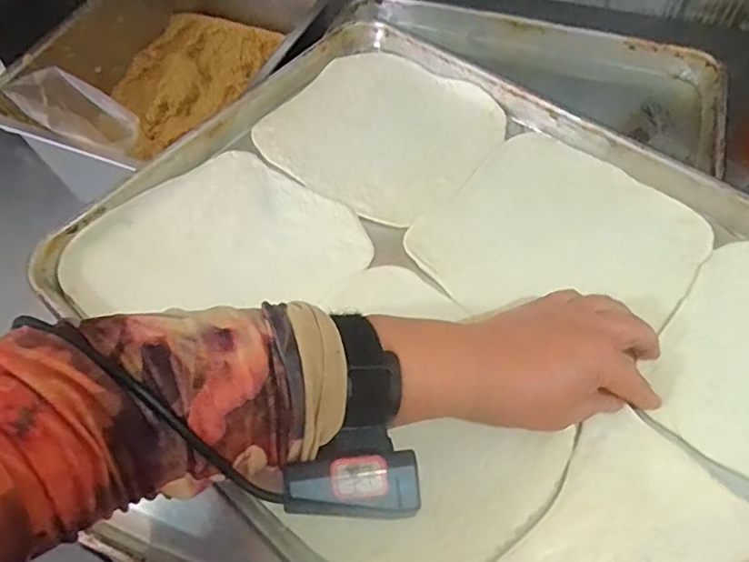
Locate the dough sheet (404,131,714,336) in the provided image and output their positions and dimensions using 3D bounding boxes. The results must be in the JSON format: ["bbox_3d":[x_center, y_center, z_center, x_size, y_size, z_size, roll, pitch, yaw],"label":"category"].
[{"bbox_3d":[0.146,-0.033,0.447,0.187,0.009,0.186,38,67,23],"label":"dough sheet"}]

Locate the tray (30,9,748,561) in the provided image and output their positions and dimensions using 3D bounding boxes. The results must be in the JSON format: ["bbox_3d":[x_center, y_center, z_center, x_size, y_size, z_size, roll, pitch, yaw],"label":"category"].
[{"bbox_3d":[0.086,0.021,0.410,0.599,0.032,0.448,37,66,23],"label":"tray"}]

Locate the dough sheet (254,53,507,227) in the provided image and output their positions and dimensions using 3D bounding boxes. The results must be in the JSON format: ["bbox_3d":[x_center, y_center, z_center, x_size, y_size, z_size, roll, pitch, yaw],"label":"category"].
[{"bbox_3d":[0.004,-0.141,0.523,0.195,0.011,0.180,37,66,23],"label":"dough sheet"}]

